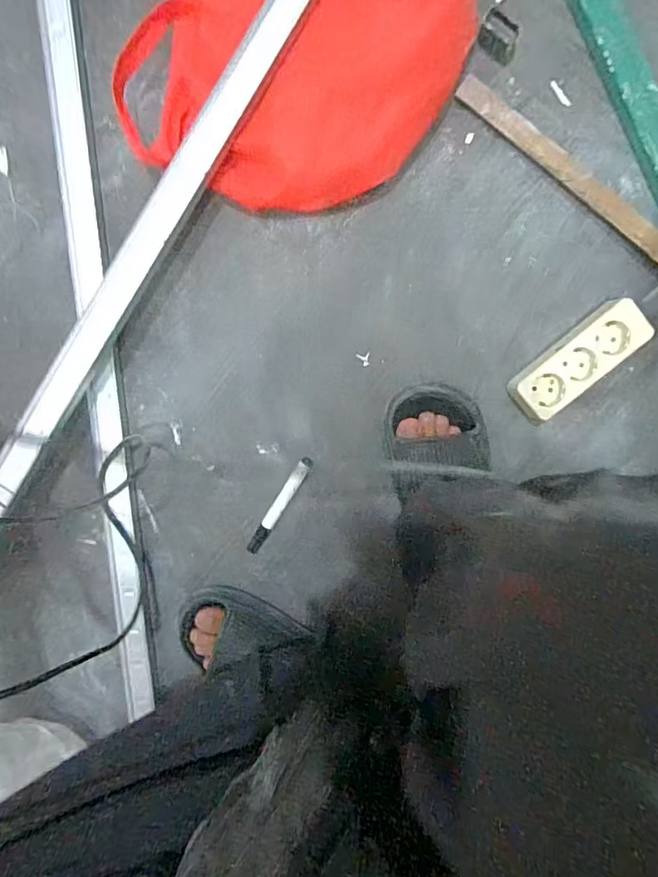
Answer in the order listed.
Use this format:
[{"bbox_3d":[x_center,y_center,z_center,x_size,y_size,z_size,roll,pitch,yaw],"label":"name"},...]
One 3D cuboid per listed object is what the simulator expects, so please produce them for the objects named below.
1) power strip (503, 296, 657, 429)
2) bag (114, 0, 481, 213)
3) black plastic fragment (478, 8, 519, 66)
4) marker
[{"bbox_3d":[0.284,-0.088,0.560,0.163,0.044,0.065,-38,96,7],"label":"power strip"},{"bbox_3d":[-0.030,-0.447,0.490,0.351,0.089,0.380,6,99,1],"label":"bag"},{"bbox_3d":[0.182,-0.432,0.518,0.044,0.019,0.029,33,99,-4],"label":"black plastic fragment"},{"bbox_3d":[-0.064,0.087,0.611,0.017,0.014,0.142,32,99,-3],"label":"marker"}]

